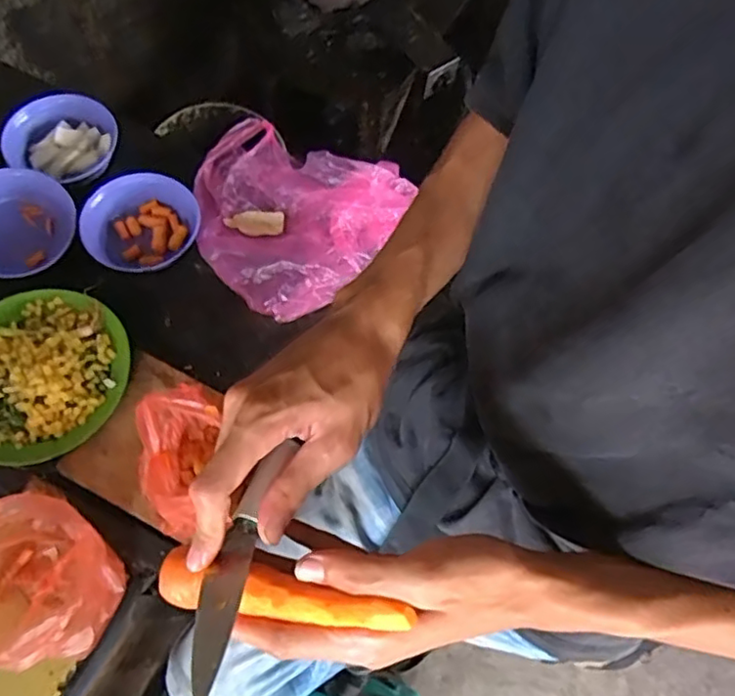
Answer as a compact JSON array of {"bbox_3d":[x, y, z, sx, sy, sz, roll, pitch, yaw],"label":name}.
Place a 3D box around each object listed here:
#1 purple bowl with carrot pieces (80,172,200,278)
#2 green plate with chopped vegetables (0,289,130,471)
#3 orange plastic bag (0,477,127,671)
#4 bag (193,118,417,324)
[{"bbox_3d":[-0.292,-0.159,0.804,0.148,0.050,0.128,-31,71,-14],"label":"purple bowl with carrot pieces"},{"bbox_3d":[-0.388,0.032,0.722,0.194,0.058,0.207,1,66,-3],"label":"green plate with chopped vegetables"},{"bbox_3d":[-0.342,0.228,0.610,0.163,0.160,0.144,34,70,12],"label":"orange plastic bag"},{"bbox_3d":[-0.117,-0.187,0.821,0.294,0.061,0.264,34,68,11],"label":"bag"}]

